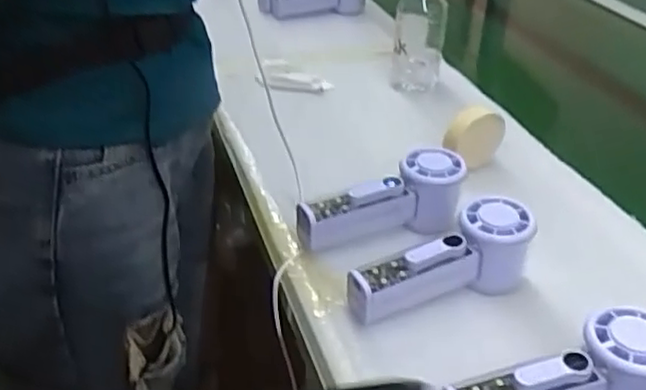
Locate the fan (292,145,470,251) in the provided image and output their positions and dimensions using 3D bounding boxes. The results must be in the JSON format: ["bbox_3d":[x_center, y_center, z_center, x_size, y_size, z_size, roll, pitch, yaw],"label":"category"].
[{"bbox_3d":[0.048,0.004,0.588,0.142,0.060,0.044,-7,34,-14],"label":"fan"}]

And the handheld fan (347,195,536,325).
[{"bbox_3d":[0.088,0.051,0.524,0.146,0.063,0.049,-9,35,-18],"label":"handheld fan"}]

